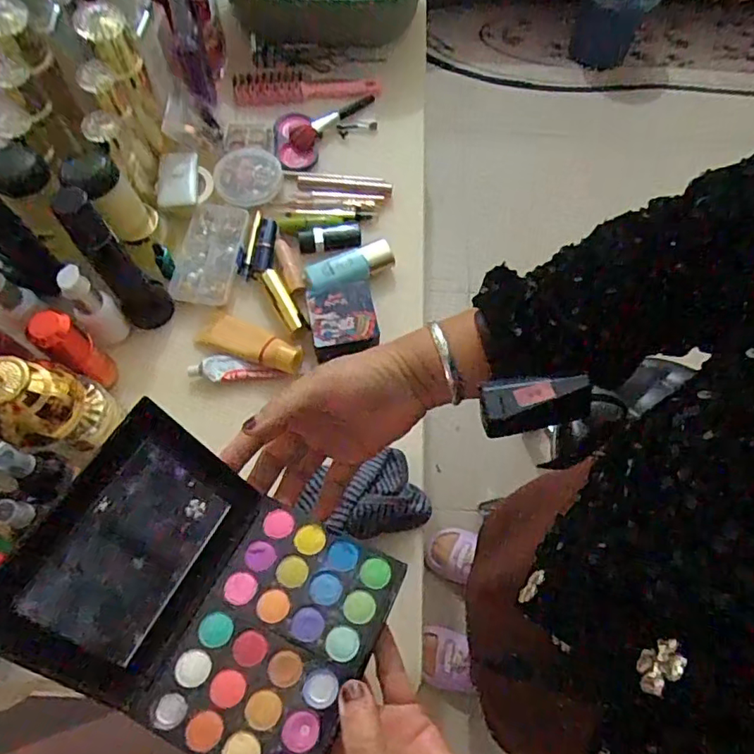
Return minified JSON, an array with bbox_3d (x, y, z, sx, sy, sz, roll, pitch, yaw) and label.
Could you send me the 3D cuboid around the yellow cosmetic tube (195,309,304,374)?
[{"bbox_3d":[-0.131,-0.036,0.587,0.111,0.021,0.041,22,68,8],"label":"yellow cosmetic tube"}]

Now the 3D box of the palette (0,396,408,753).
[{"bbox_3d":[-0.097,0.124,0.319,0.191,0.062,0.140,27,69,10],"label":"palette"}]

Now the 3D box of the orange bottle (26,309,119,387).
[{"bbox_3d":[-0.279,-0.022,0.522,0.026,0.119,0.034,34,70,13],"label":"orange bottle"}]

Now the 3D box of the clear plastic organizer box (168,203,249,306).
[{"bbox_3d":[-0.190,-0.141,0.631,0.065,0.015,0.125,8,67,2],"label":"clear plastic organizer box"}]

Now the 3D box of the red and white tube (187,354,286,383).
[{"bbox_3d":[-0.147,-0.007,0.585,0.093,0.015,0.026,7,67,2],"label":"red and white tube"}]

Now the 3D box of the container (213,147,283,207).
[{"bbox_3d":[-0.155,-0.244,0.671,0.080,0.011,0.077,0,67,-1],"label":"container"}]

